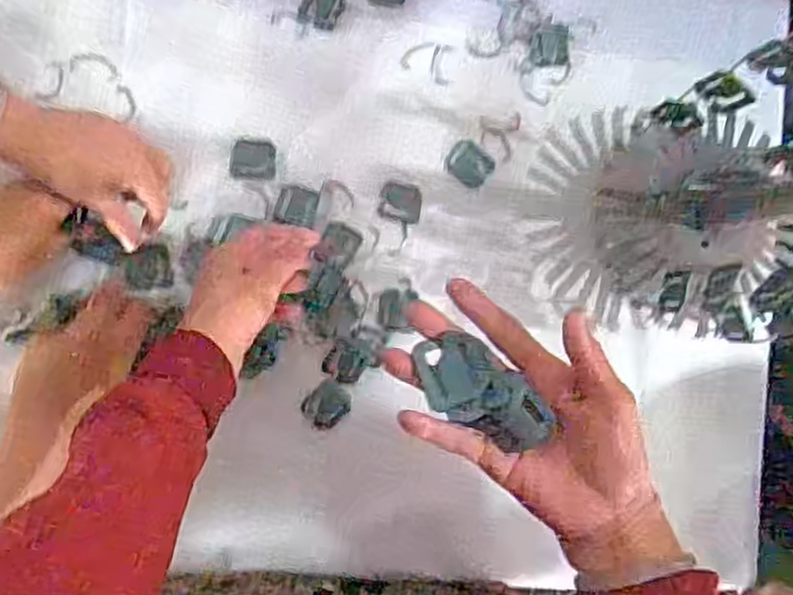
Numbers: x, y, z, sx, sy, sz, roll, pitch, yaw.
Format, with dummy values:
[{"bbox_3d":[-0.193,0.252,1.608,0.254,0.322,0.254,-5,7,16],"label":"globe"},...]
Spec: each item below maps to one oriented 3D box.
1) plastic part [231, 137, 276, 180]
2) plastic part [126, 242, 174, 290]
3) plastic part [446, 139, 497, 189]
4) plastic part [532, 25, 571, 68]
[{"bbox_3d":[-0.126,-0.122,0.653,0.038,0.004,0.036,1,89,-10],"label":"plastic part"},{"bbox_3d":[-0.209,-0.026,0.627,0.036,0.008,0.037,-5,90,-10],"label":"plastic part"},{"bbox_3d":[0.068,-0.123,0.679,0.040,0.004,0.037,38,83,-7],"label":"plastic part"},{"bbox_3d":[0.145,-0.237,0.696,0.035,0.004,0.040,4,88,-10],"label":"plastic part"}]

